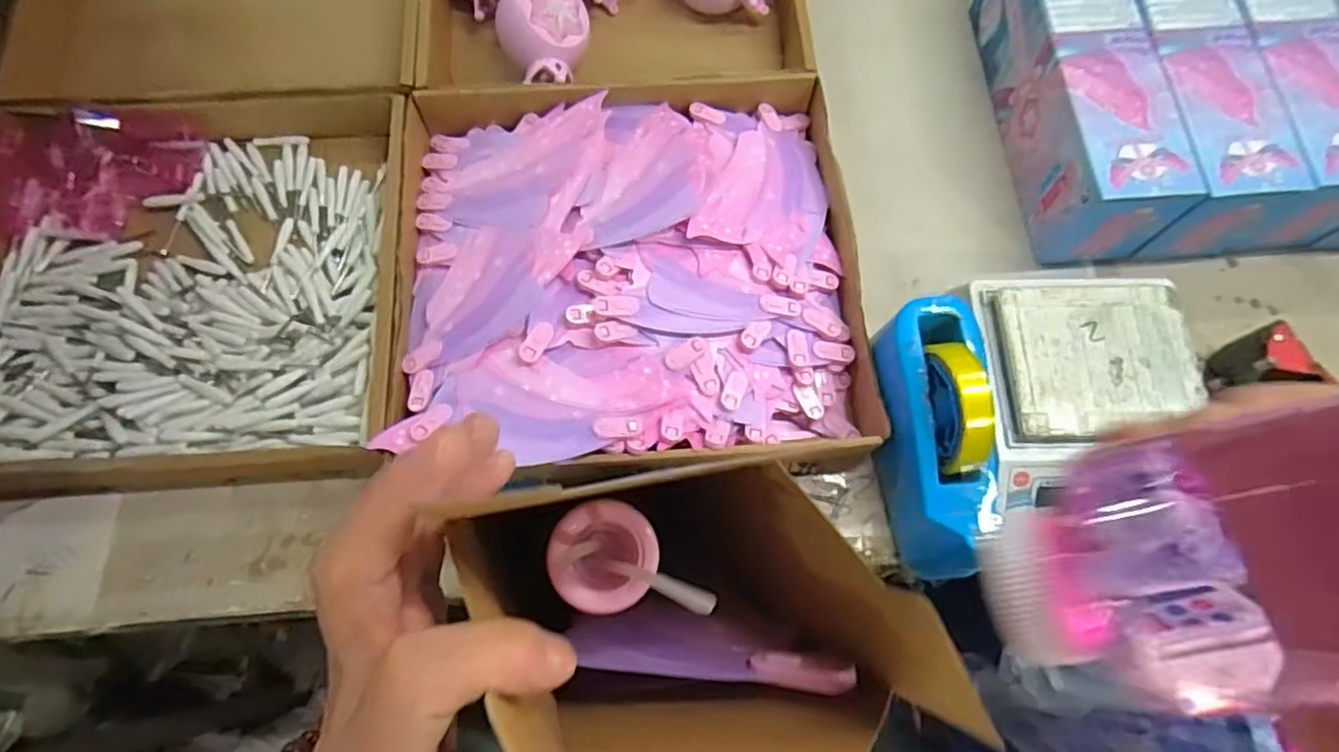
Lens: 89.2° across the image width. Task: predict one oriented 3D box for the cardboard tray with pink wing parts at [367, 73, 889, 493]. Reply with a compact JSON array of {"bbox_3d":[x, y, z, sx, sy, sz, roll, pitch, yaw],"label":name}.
[{"bbox_3d":[-0.034,-0.096,0.594,0.392,0.066,0.368,-3,72,-2],"label":"cardboard tray with pink wing parts"}]

